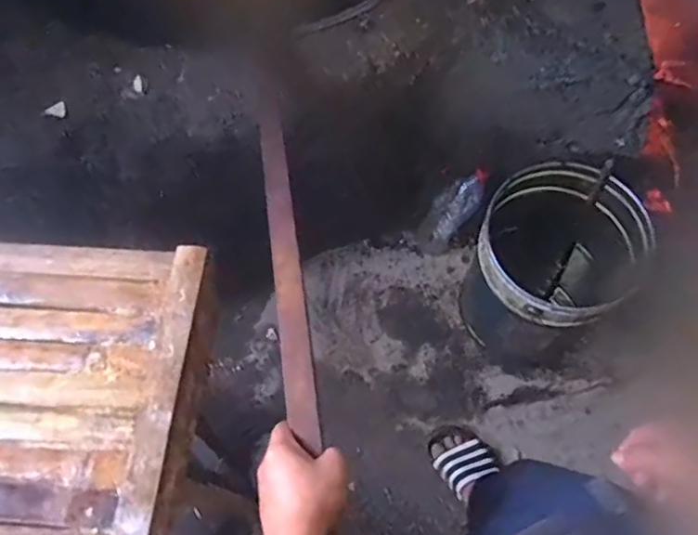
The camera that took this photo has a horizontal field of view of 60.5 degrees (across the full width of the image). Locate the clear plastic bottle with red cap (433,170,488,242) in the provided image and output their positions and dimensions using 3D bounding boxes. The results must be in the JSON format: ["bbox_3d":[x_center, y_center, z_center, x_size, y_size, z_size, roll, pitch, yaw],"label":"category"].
[{"bbox_3d":[0.242,-0.139,1.335,0.074,0.193,0.058,45,38,21],"label":"clear plastic bottle with red cap"}]

